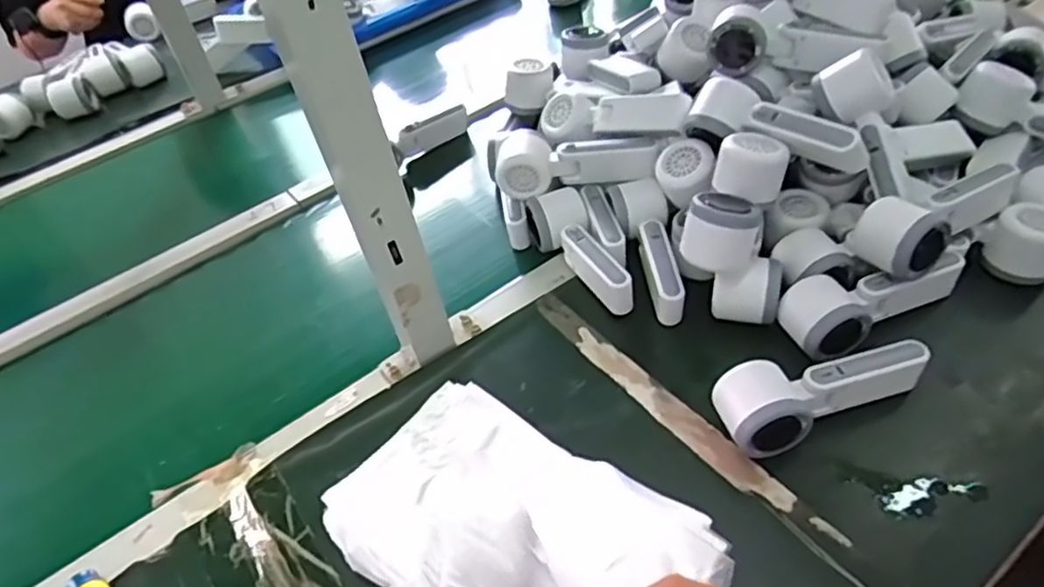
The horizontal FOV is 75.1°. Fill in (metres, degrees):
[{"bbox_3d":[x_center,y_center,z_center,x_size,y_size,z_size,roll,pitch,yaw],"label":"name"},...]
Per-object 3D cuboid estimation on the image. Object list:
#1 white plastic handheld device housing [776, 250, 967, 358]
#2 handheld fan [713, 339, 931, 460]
[{"bbox_3d":[0.308,0.002,0.596,0.167,0.052,0.063,-25,48,-14],"label":"white plastic handheld device housing"},{"bbox_3d":[0.240,0.081,0.532,0.171,0.050,0.064,-13,46,-3],"label":"handheld fan"}]

